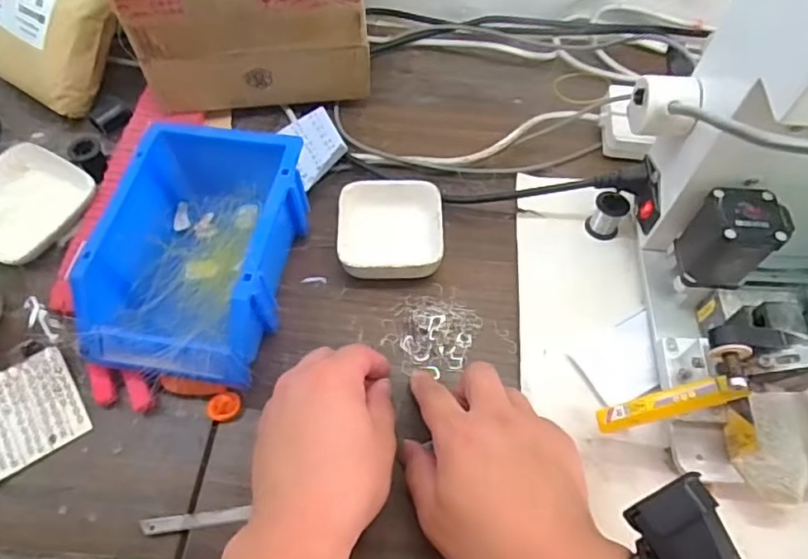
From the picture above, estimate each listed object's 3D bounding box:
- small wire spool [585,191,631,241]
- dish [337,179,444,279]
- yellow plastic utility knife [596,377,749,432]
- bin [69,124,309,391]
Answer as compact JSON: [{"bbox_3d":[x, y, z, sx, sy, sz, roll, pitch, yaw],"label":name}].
[{"bbox_3d":[0.167,-0.054,0.472,0.027,0.033,0.027,0,61,0],"label":"small wire spool"},{"bbox_3d":[-0.010,-0.037,0.464,0.080,0.034,0.085,0,61,0],"label":"dish"},{"bbox_3d":[0.156,0.075,0.345,0.005,0.084,0.016,-21,85,-55],"label":"yellow plastic utility knife"},{"bbox_3d":[-0.151,-0.024,0.432,0.125,0.076,0.195,9,61,7],"label":"bin"}]

